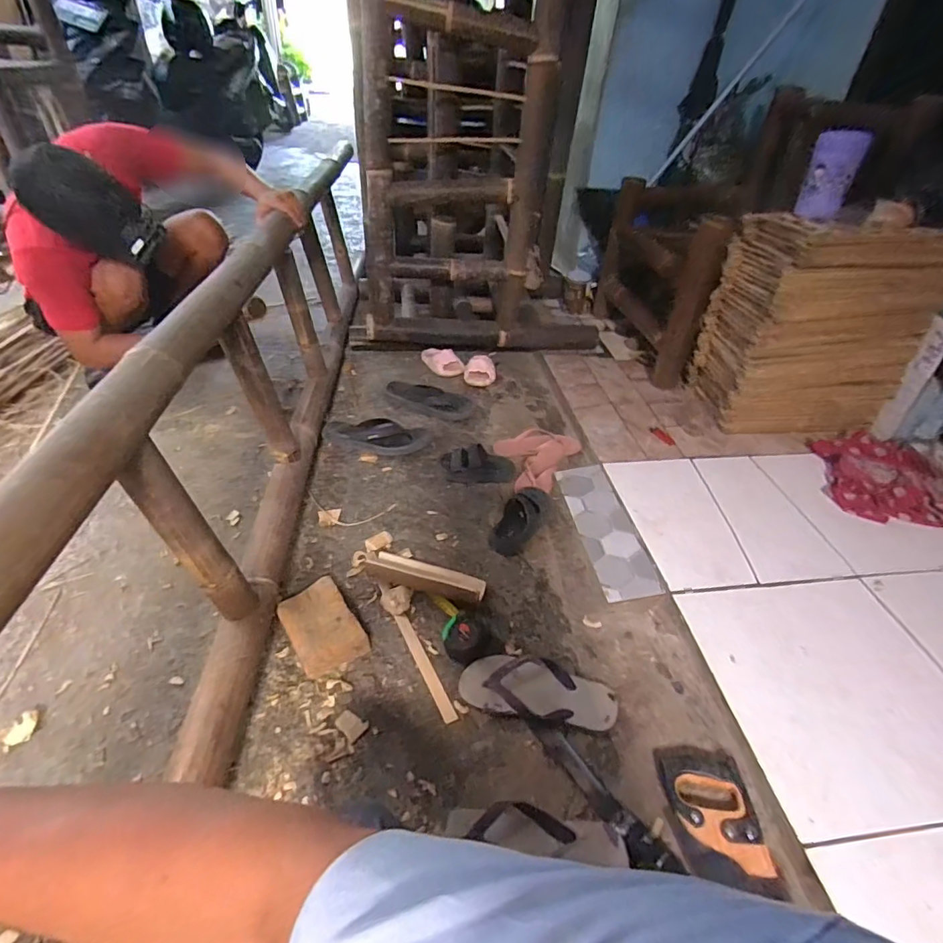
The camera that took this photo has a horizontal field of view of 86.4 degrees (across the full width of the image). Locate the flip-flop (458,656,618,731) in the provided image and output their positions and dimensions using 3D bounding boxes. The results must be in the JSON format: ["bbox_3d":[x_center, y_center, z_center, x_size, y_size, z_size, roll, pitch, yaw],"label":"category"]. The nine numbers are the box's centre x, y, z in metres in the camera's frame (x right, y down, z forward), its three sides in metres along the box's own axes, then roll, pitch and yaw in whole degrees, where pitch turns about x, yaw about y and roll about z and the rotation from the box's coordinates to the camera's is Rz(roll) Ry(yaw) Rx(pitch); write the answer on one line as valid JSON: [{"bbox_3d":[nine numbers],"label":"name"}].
[{"bbox_3d":[0.113,0.370,0.853,0.259,0.041,0.109,12,40,8],"label":"flip-flop"}]

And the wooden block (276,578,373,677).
[{"bbox_3d":[-0.276,0.281,0.919,0.116,0.046,0.182,-22,46,-29],"label":"wooden block"}]

